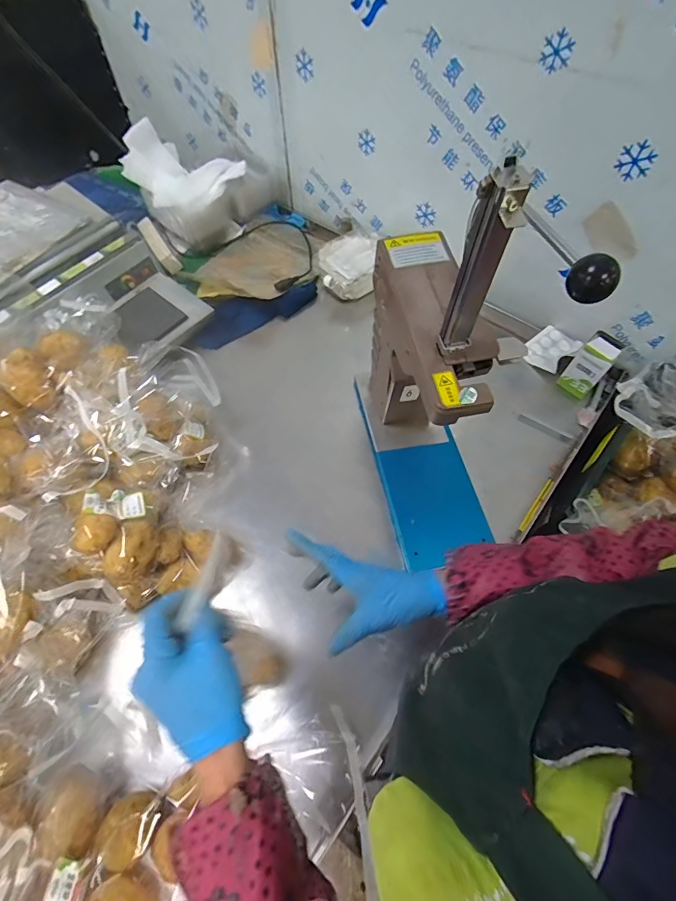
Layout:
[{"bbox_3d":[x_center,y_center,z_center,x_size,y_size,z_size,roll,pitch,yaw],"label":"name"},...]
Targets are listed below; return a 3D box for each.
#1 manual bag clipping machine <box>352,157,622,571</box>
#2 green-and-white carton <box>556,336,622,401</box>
[{"bbox_3d":[0.138,-0.100,0.552,0.150,0.513,0.358,-11,59,-6],"label":"manual bag clipping machine"},{"bbox_3d":[0.467,-0.153,0.764,0.029,0.120,0.055,-28,63,-15],"label":"green-and-white carton"}]

